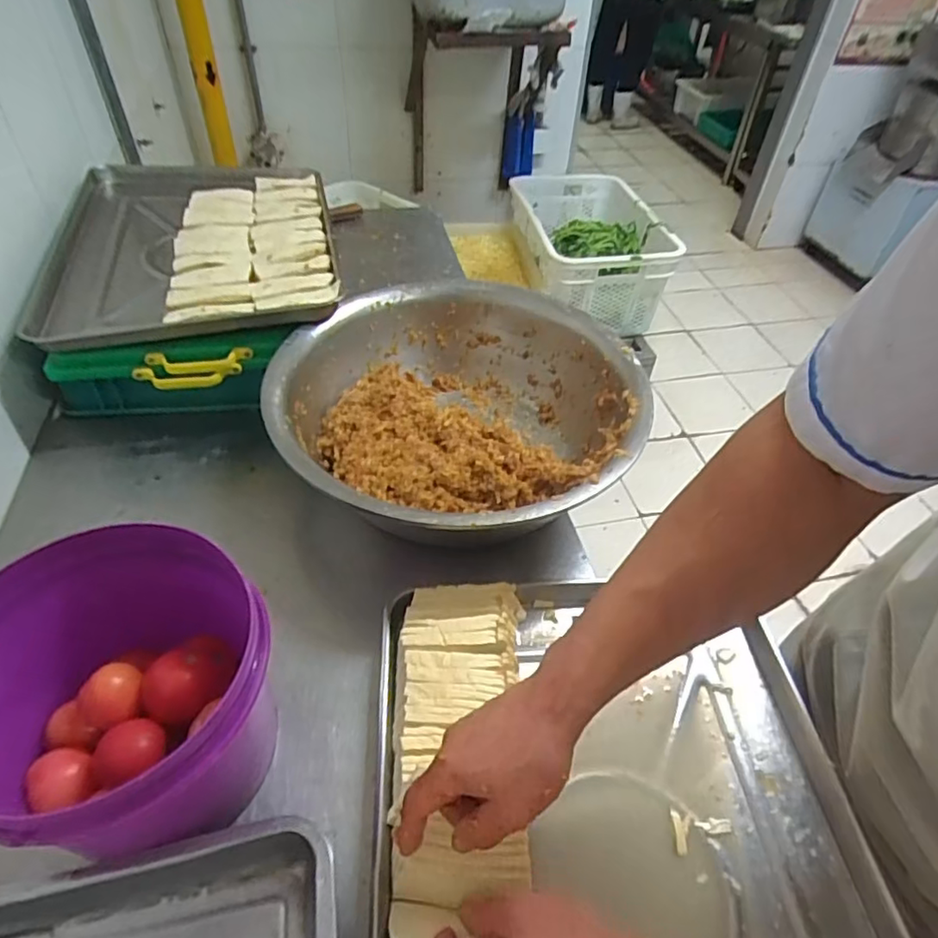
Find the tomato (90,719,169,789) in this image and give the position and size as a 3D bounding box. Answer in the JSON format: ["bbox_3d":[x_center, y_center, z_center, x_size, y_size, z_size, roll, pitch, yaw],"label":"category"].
[{"bbox_3d":[-0.276,0.231,0.483,0.049,0.042,0.054,15,47,11],"label":"tomato"}]

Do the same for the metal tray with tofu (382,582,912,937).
[{"bbox_3d":[0.138,0.340,0.482,0.414,0.061,0.554,-2,46,-5],"label":"metal tray with tofu"}]

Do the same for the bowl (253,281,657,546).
[{"bbox_3d":[-0.023,-0.060,0.795,0.452,0.171,0.445,2,46,-2],"label":"bowl"}]

